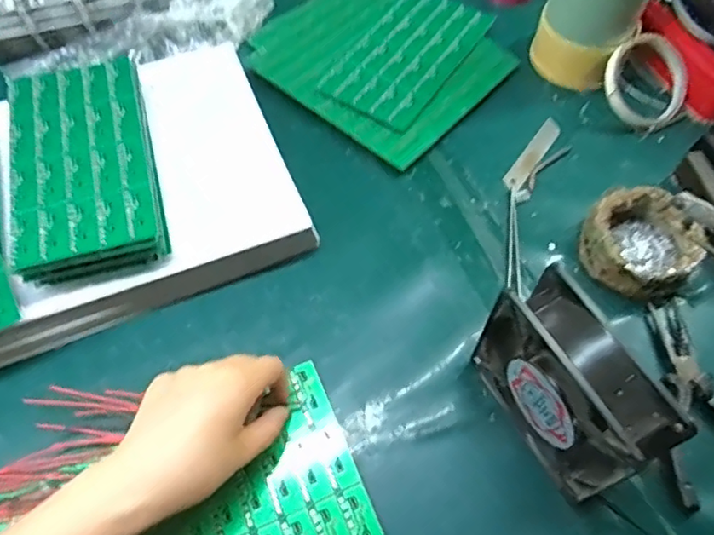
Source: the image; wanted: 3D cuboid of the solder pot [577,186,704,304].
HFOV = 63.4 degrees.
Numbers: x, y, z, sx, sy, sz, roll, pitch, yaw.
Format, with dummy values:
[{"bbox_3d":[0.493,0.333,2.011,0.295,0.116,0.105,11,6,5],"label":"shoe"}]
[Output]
[{"bbox_3d":[0.232,-0.022,0.475,0.086,0.040,0.088,1,61,-1],"label":"solder pot"}]

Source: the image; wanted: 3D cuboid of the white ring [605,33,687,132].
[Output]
[{"bbox_3d":[0.278,-0.177,0.554,0.077,0.013,0.087,-20,97,-6],"label":"white ring"}]

